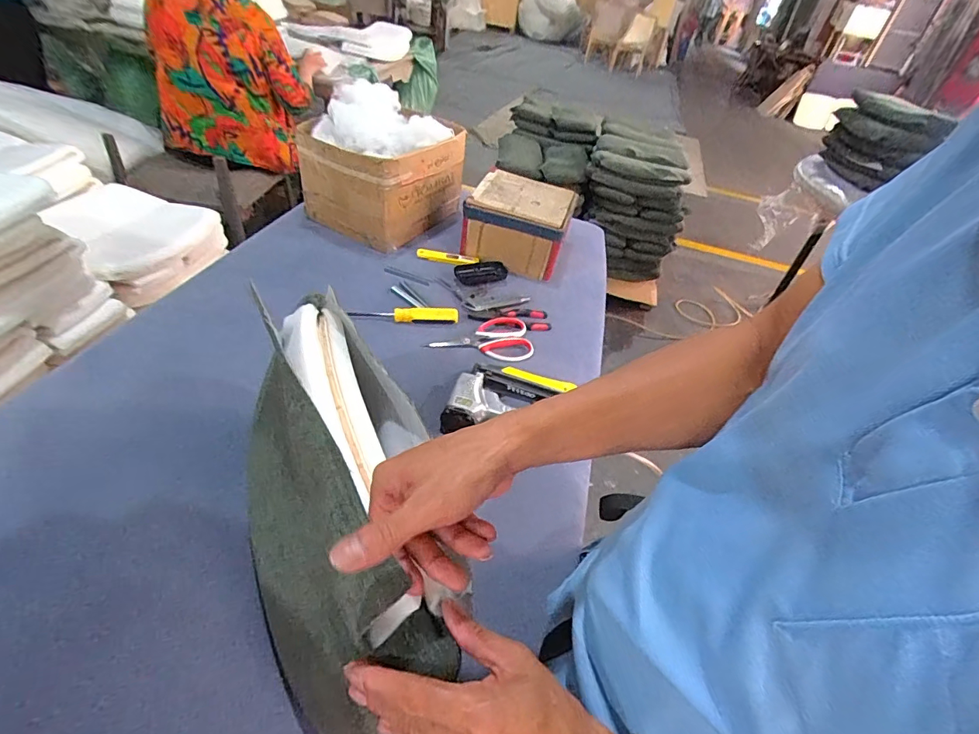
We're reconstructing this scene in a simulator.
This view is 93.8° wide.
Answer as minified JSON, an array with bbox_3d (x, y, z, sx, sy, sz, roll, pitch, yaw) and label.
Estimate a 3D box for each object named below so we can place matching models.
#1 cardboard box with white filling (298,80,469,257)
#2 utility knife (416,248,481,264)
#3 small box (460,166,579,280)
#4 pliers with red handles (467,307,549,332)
[{"bbox_3d":[-0.233,-0.445,1.039,0.254,0.259,0.285,28,45,19],"label":"cardboard box with white filling"},{"bbox_3d":[-0.091,-0.241,1.001,0.134,0.018,0.021,7,42,0],"label":"utility knife"},{"bbox_3d":[0.068,-0.323,1.033,0.213,0.133,0.220,17,42,8],"label":"small box"},{"bbox_3d":[0.041,-0.089,0.878,0.154,0.013,0.064,-2,43,-9],"label":"pliers with red handles"}]

